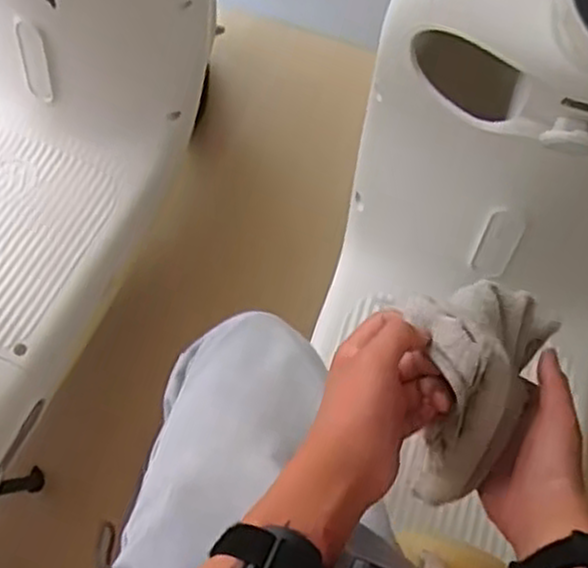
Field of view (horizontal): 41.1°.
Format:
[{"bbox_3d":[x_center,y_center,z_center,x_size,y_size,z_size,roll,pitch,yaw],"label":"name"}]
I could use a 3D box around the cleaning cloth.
[{"bbox_3d":[0.122,0.066,0.546,0.098,0.136,0.151,20,70,8],"label":"cleaning cloth"}]

